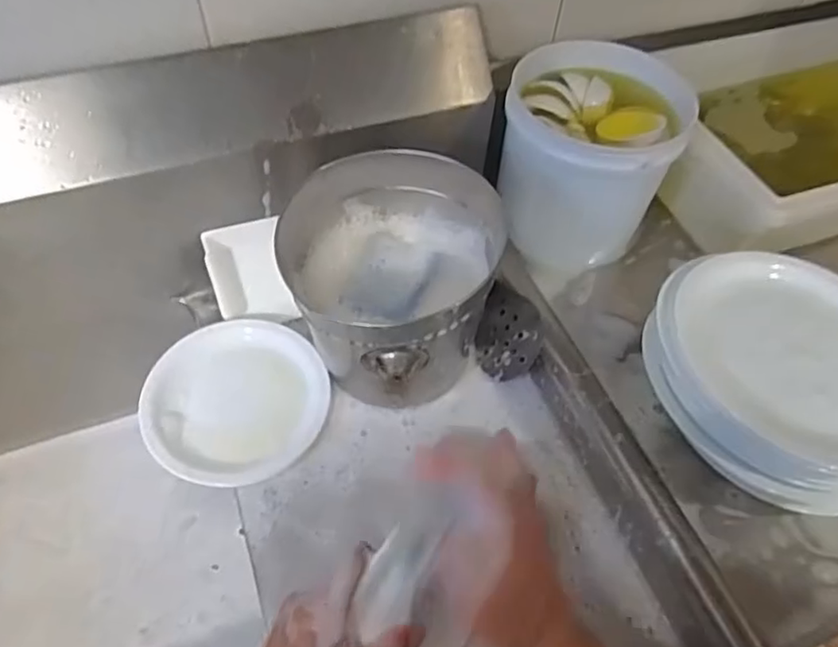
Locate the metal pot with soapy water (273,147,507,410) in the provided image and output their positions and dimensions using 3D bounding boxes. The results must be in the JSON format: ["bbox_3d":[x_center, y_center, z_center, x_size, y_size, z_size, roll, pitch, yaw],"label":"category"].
[{"bbox_3d":[-0.019,-0.041,0.630,0.191,0.180,0.185,1,55,-2],"label":"metal pot with soapy water"}]

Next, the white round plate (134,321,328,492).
[{"bbox_3d":[-0.193,0.075,0.650,0.180,0.020,0.179,1,55,-2],"label":"white round plate"}]

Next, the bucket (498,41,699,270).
[{"bbox_3d":[0.192,-0.200,0.733,0.184,0.183,0.195,1,55,-2],"label":"bucket"}]

